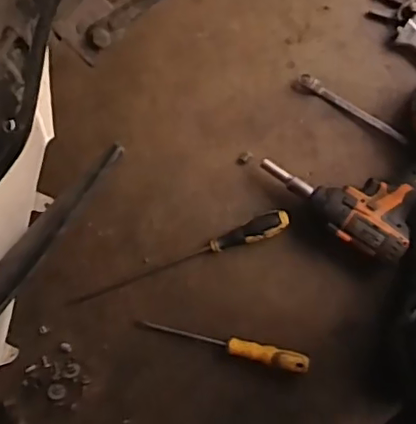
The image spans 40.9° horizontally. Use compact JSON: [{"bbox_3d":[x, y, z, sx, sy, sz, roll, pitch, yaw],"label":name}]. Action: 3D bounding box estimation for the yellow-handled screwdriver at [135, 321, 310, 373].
[{"bbox_3d":[0.017,0.179,0.776,0.245,0.026,0.025,12,95,14],"label":"yellow-handled screwdriver"}]

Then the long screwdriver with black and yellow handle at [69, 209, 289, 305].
[{"bbox_3d":[-0.046,0.065,0.781,0.331,0.035,0.030,-21,90,10],"label":"long screwdriver with black and yellow handle"}]

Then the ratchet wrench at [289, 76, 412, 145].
[{"bbox_3d":[0.188,-0.137,0.732,0.163,0.014,0.022,29,97,6],"label":"ratchet wrench"}]

